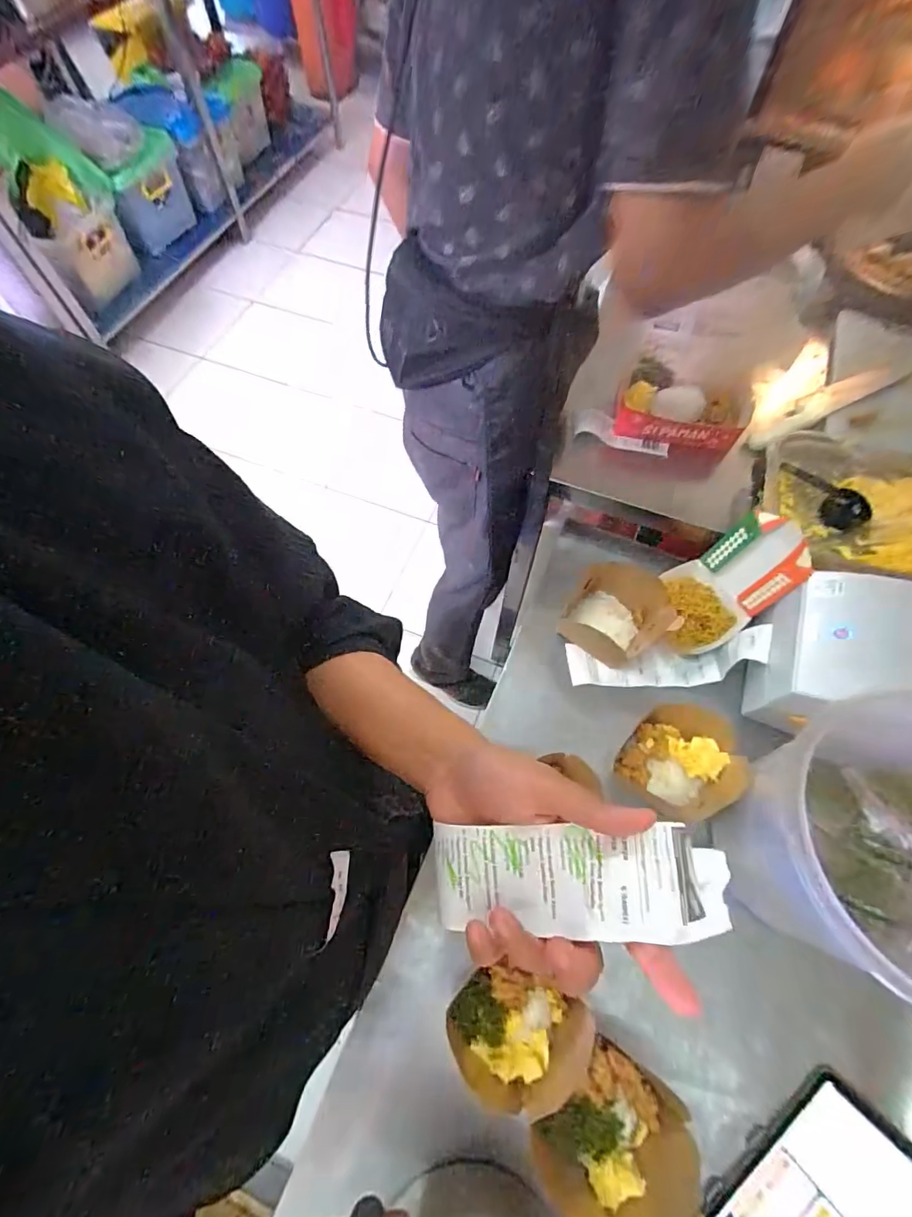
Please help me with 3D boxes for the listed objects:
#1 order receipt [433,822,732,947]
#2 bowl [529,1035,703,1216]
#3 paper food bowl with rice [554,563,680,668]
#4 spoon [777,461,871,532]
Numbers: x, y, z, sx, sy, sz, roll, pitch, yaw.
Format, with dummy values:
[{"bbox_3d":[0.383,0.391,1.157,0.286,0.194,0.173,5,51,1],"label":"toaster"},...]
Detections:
[{"bbox_3d":[0.062,0.145,0.266,0.152,0.022,0.051,-3,65,12],"label":"order receipt"},{"bbox_3d":[0.152,0.504,0.459,0.113,0.067,0.130,40,72,17],"label":"bowl"},{"bbox_3d":[0.226,0.010,0.702,0.126,0.075,0.124,0,66,1],"label":"paper food bowl with rice"},{"bbox_3d":[0.531,-0.167,0.712,0.064,0.027,0.129,-39,71,-15],"label":"spoon"}]

